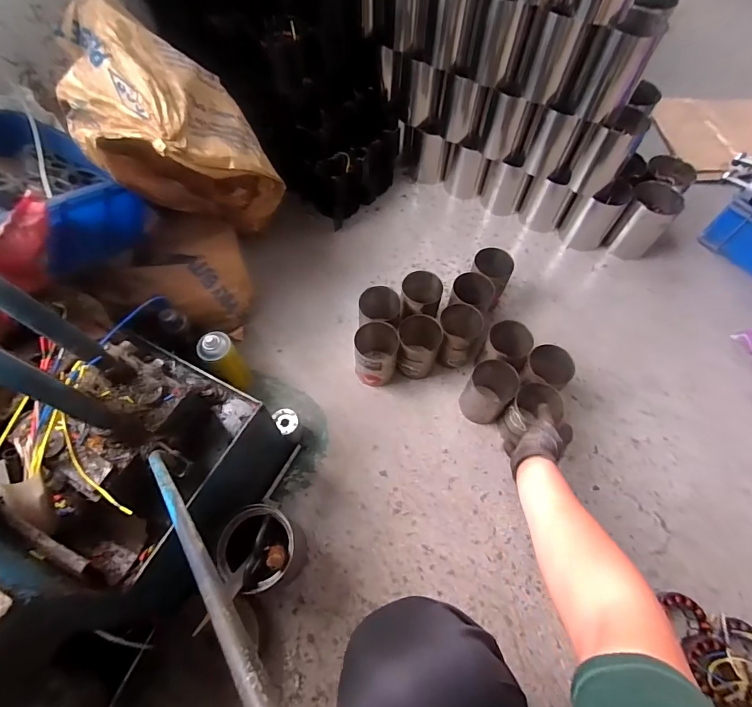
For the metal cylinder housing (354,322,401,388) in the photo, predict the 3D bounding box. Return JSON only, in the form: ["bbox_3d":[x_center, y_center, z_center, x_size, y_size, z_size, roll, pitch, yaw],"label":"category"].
[{"bbox_3d":[0.002,0.004,0.884,0.088,0.132,0.093,0,63,0],"label":"metal cylinder housing"}]

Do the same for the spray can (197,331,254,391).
[{"bbox_3d":[-0.306,0.026,0.836,0.069,0.178,0.068,4,61,-2],"label":"spray can"}]

